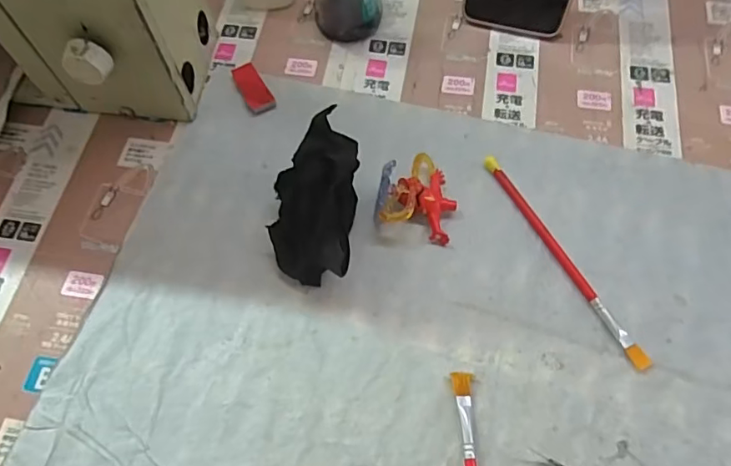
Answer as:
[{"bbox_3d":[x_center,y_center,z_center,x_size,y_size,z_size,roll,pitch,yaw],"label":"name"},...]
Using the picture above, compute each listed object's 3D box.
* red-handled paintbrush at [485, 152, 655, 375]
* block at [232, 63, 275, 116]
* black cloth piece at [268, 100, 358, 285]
[{"bbox_3d":[0.118,0.012,0.321,0.009,0.005,0.154,-26,68,-9],"label":"red-handled paintbrush"},{"bbox_3d":[-0.083,-0.106,0.387,0.019,0.005,0.046,-28,68,-10],"label":"block"},{"bbox_3d":[-0.030,-0.017,0.312,0.047,0.058,0.079,3,66,4],"label":"black cloth piece"}]

